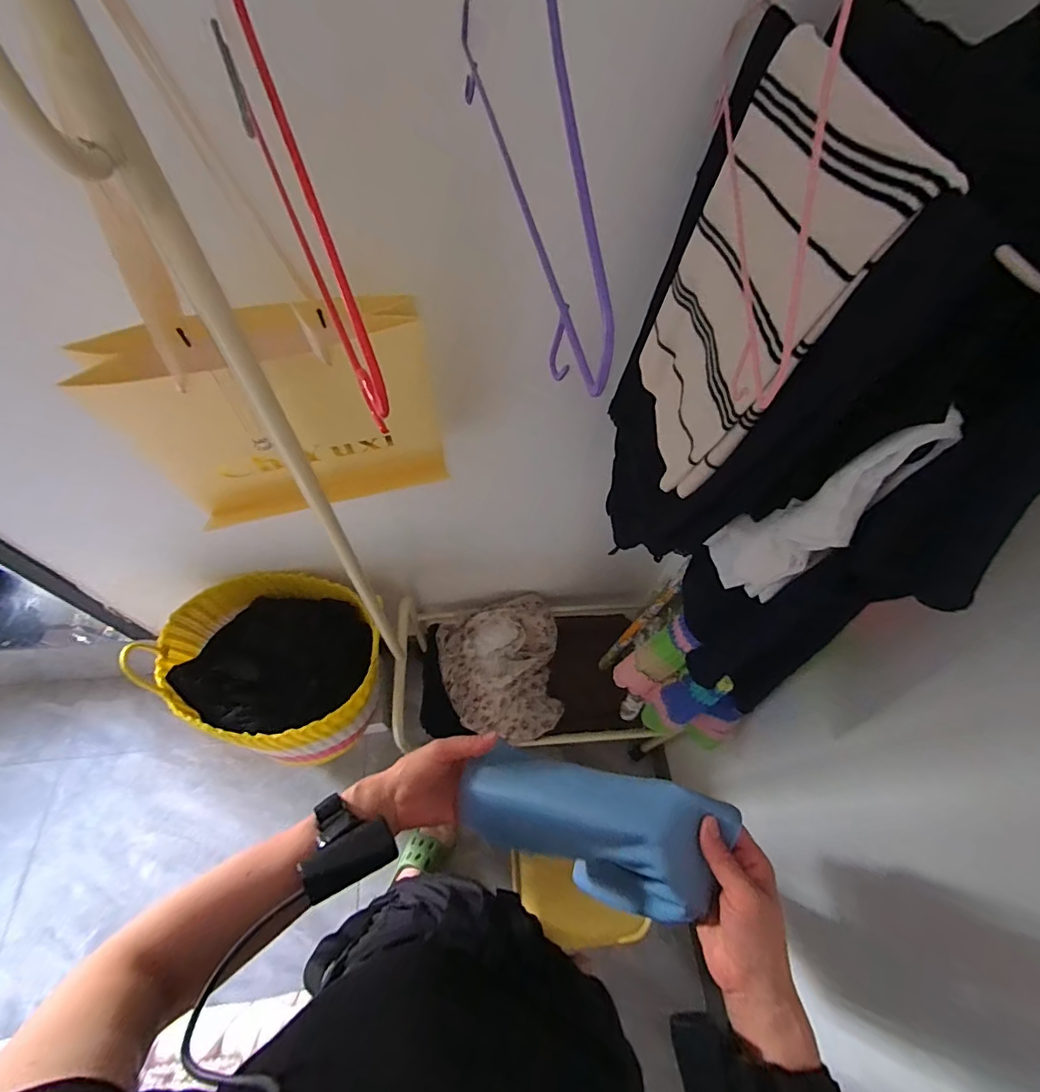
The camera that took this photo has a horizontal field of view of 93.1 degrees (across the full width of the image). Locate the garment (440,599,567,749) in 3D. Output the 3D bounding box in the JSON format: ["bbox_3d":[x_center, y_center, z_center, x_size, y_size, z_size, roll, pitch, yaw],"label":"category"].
[{"bbox_3d":[-0.027,0.305,1.205,0.296,0.054,0.329,-17,61,-13],"label":"garment"}]

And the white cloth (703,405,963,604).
[{"bbox_3d":[0.240,-0.021,0.443,0.086,0.277,0.041,40,65,19],"label":"white cloth"}]

